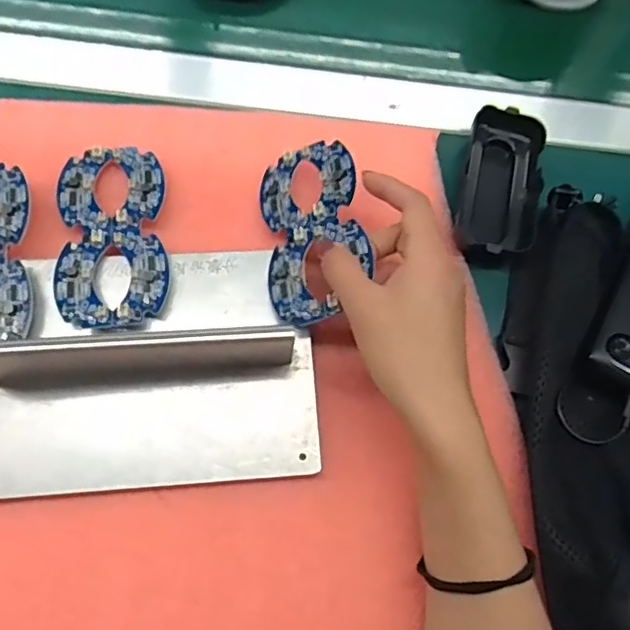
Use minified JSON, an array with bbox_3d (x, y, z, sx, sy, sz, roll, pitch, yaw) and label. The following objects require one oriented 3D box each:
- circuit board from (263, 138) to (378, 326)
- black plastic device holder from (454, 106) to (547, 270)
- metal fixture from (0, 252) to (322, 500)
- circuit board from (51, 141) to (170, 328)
[{"bbox_3d":[-0.001,-0.054,0.362,0.064,0.005,0.124,-16,62,17],"label":"circuit board"},{"bbox_3d":[0.130,-0.091,0.407,0.051,0.016,0.110,13,73,1],"label":"black plastic device holder"},{"bbox_3d":[-0.099,0.027,0.327,0.198,0.053,0.139,-4,76,-7],"label":"metal fixture"},{"bbox_3d":[-0.126,-0.052,0.364,0.065,0.004,0.125,-7,67,-8],"label":"circuit board"}]

